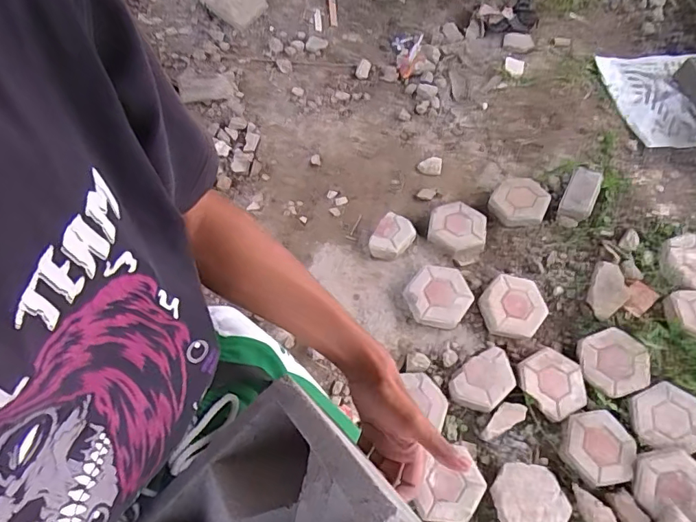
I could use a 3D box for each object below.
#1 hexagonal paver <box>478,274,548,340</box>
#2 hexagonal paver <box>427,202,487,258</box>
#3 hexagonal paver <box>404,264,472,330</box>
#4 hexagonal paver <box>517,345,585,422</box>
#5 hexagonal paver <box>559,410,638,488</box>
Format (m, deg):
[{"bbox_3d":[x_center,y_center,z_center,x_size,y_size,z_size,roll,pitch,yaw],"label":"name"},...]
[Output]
[{"bbox_3d":[0.541,0.145,1.581,0.201,0.060,0.216,39,64,15],"label":"hexagonal paver"},{"bbox_3d":[0.396,-0.114,1.755,0.213,0.070,0.225,16,61,3],"label":"hexagonal paver"},{"bbox_3d":[0.298,0.113,1.595,0.201,0.063,0.211,35,63,13],"label":"hexagonal paver"},{"bbox_3d":[0.633,0.371,1.493,0.185,0.040,0.203,-24,66,-18],"label":"hexagonal paver"},{"bbox_3d":[0.723,0.536,1.398,0.193,0.040,0.193,-30,64,-16],"label":"hexagonal paver"}]

